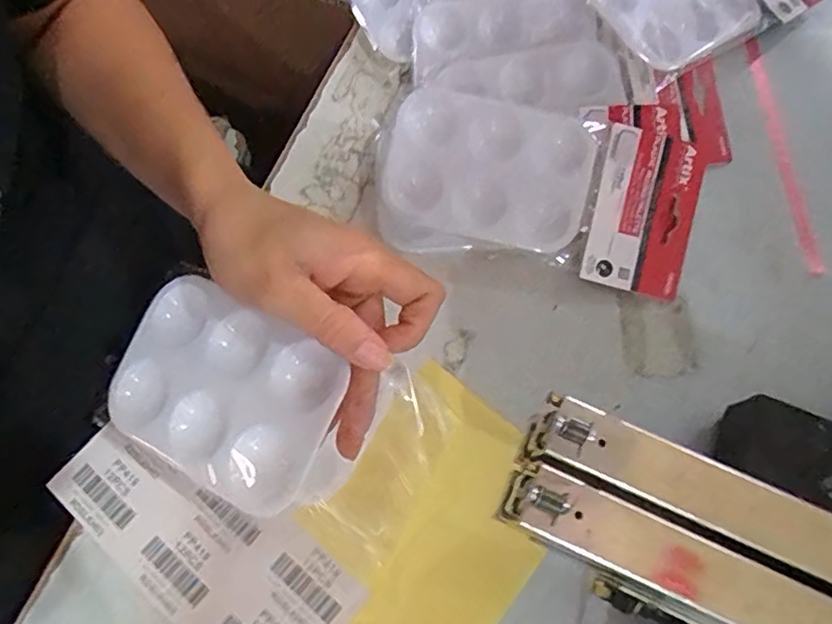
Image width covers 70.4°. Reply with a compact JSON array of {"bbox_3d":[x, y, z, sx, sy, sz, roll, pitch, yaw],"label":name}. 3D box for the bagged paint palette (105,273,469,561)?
[{"bbox_3d":[-0.070,0.045,0.270,0.166,0.022,0.081,20,70,22],"label":"bagged paint palette"}]

